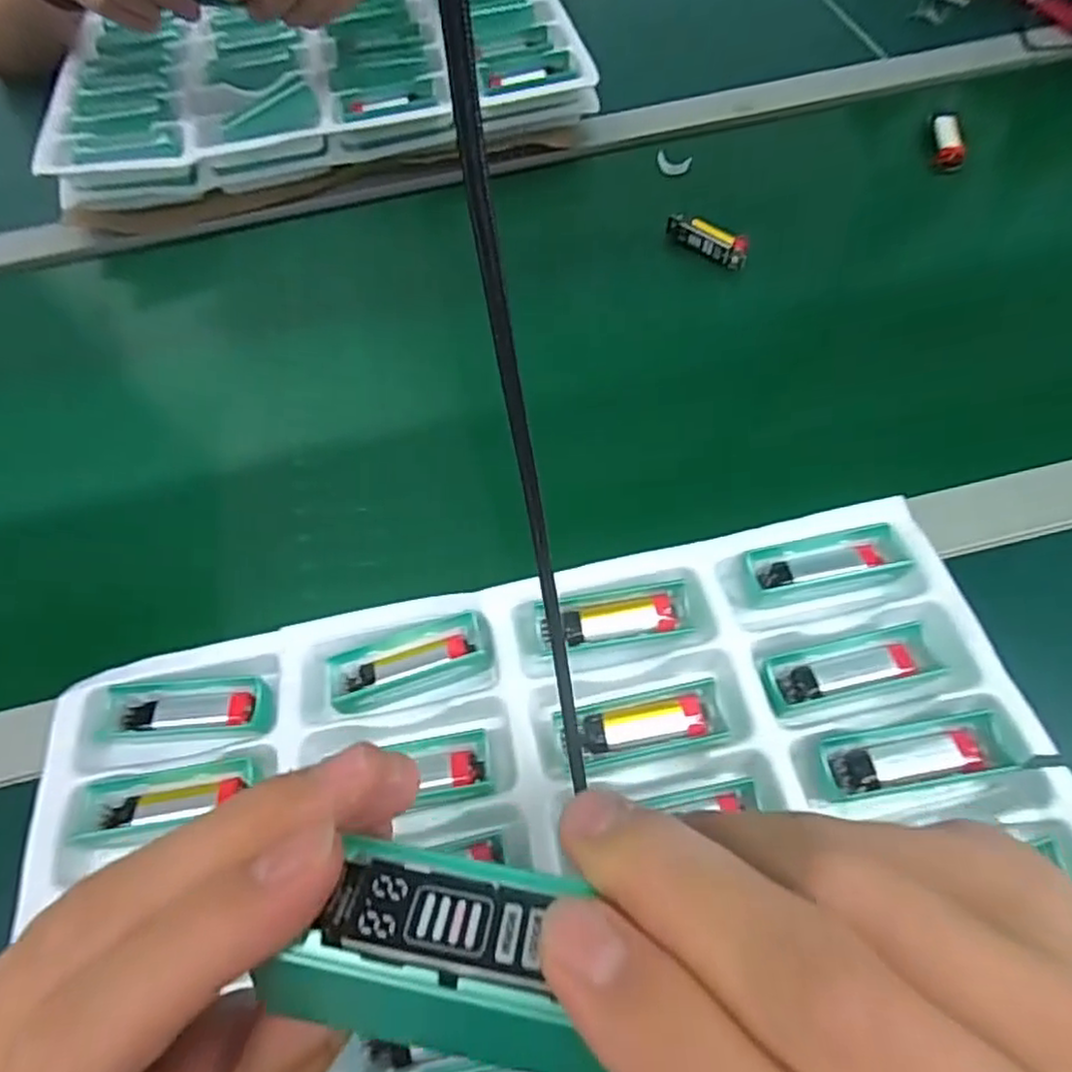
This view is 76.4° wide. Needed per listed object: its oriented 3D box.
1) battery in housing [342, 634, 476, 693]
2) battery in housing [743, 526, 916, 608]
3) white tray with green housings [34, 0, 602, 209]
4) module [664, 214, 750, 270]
[{"bbox_3d":[-0.066,0.065,0.350,0.066,0.009,0.014,-17,61,-7],"label":"battery in housing"},{"bbox_3d":[0.153,0.015,0.359,0.081,0.012,0.029,-12,60,-4],"label":"battery in housing"},{"bbox_3d":[-0.201,-0.449,0.629,0.452,0.054,0.287,-12,63,-4],"label":"white tray with green housings"},{"bbox_3d":[0.132,-0.229,0.524,0.069,0.017,0.016,34,67,20],"label":"module"}]

